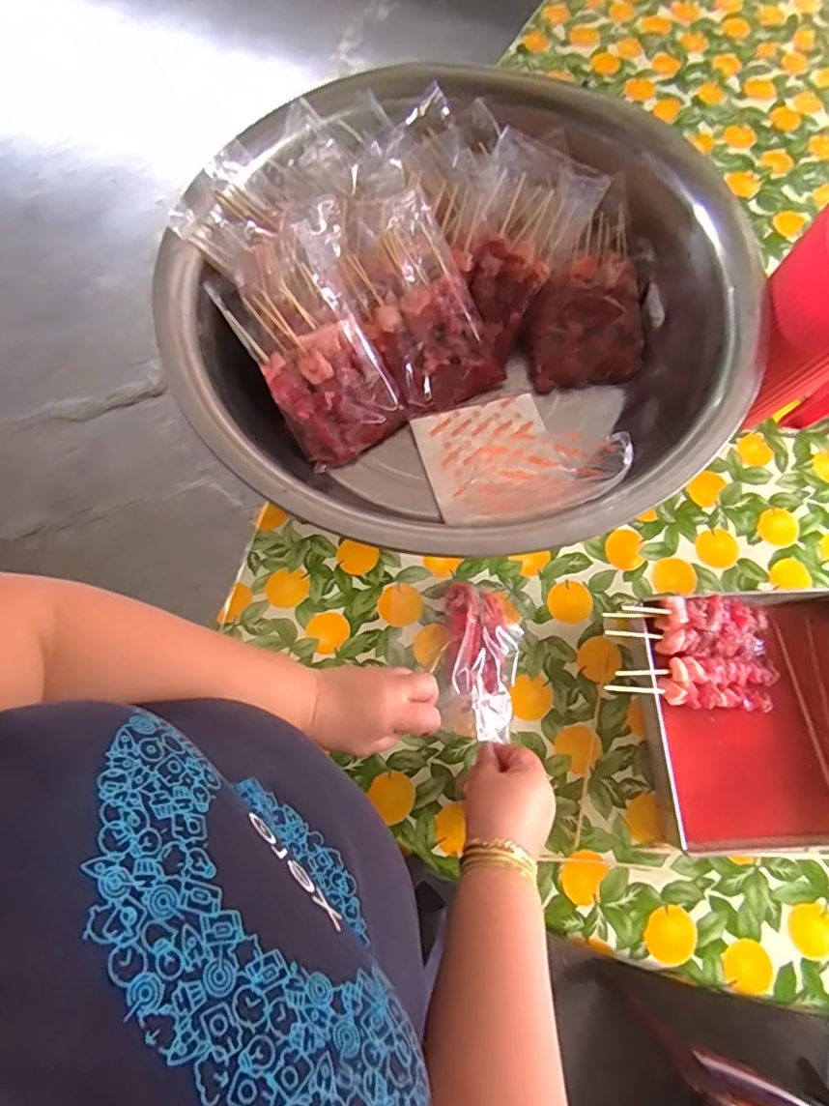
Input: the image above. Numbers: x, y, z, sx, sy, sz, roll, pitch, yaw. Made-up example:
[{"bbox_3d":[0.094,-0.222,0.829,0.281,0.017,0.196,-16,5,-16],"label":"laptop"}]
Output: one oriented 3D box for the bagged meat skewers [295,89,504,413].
[{"bbox_3d":[-0.027,-0.346,0.662,0.161,0.057,0.365,-22,92,-8],"label":"bagged meat skewers"}]

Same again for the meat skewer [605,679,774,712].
[{"bbox_3d":[0.277,0.139,0.563,0.192,0.014,0.022,9,70,-16],"label":"meat skewer"}]

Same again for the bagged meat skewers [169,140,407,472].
[{"bbox_3d":[-0.136,-0.269,0.633,0.136,0.064,0.344,-31,97,-11],"label":"bagged meat skewers"}]

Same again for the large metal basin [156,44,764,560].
[{"bbox_3d":[0.041,-0.256,0.649,0.568,0.159,0.574,0,71,-1],"label":"large metal basin"}]

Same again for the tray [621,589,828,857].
[{"bbox_3d":[0.348,0.163,0.566,0.243,0.056,0.244,-3,71,-2],"label":"tray"}]

